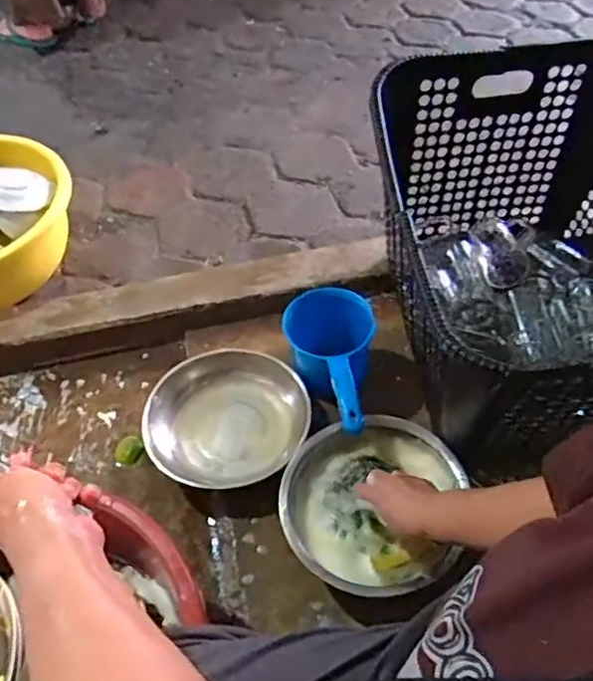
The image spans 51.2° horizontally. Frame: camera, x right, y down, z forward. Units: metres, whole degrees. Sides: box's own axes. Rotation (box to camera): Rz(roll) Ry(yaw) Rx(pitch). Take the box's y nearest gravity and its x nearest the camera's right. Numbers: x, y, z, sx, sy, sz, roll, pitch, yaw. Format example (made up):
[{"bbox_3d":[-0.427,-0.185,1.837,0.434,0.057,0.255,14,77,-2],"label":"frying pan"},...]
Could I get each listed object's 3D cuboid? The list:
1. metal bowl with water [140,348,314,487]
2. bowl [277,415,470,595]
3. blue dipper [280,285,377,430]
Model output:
[{"bbox_3d":[-0.102,0.111,0.926,0.235,0.065,0.224,-1,51,1],"label":"metal bowl with water"},{"bbox_3d":[0.094,0.209,0.810,0.224,0.066,0.234,-1,51,1],"label":"bowl"},{"bbox_3d":[0.052,0.054,0.922,0.130,0.123,0.248,-2,50,1],"label":"blue dipper"}]

